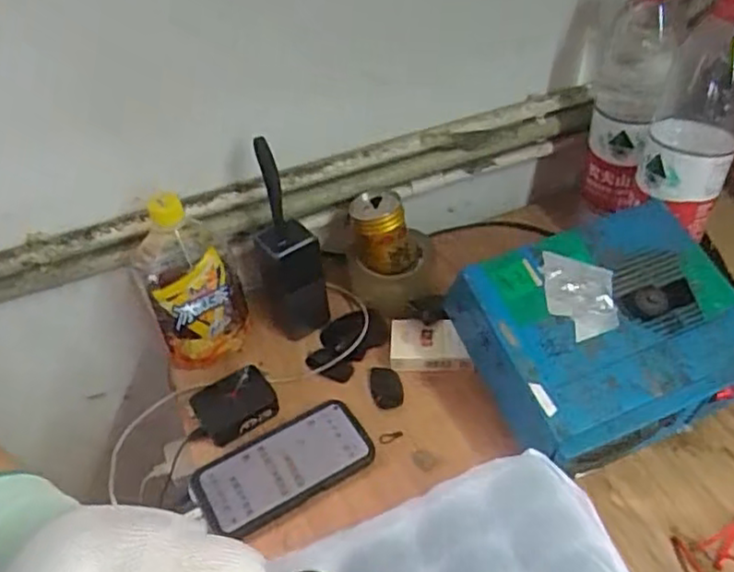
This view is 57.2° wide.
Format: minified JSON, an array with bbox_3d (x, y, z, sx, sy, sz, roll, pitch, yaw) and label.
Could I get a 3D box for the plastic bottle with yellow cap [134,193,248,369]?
[{"bbox_3d":[-0.180,-0.007,0.687,0.093,0.178,0.078,-22,47,-15],"label":"plastic bottle with yellow cap"}]

